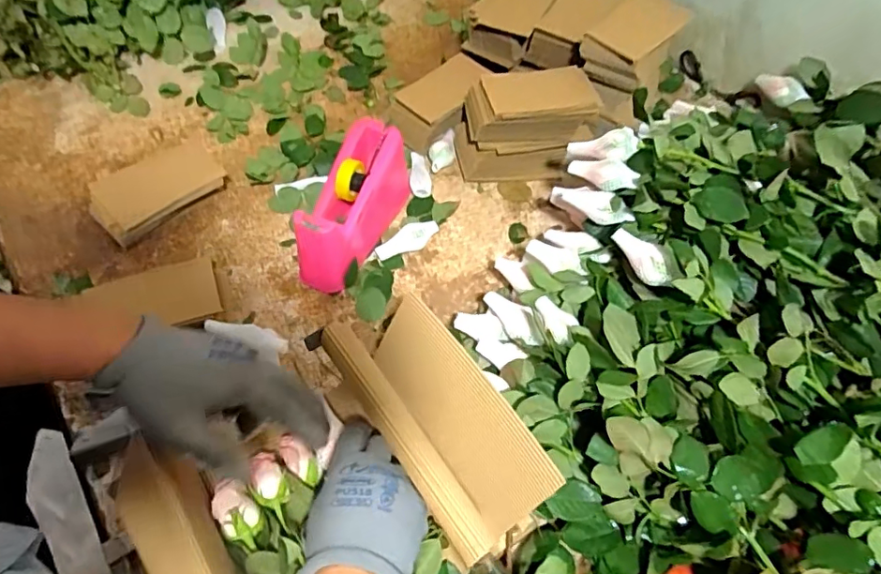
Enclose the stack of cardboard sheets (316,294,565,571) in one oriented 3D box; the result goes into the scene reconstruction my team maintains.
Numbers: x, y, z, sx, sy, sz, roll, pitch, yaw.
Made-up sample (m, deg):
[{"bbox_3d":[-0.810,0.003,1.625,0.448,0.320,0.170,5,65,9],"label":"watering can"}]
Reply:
[{"bbox_3d":[-0.001,0.102,0.439,0.101,0.061,0.206,-31,66,-18],"label":"stack of cardboard sheets"}]

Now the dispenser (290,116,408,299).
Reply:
[{"bbox_3d":[-0.111,-0.099,0.662,0.077,0.103,0.203,21,62,10],"label":"dispenser"}]

